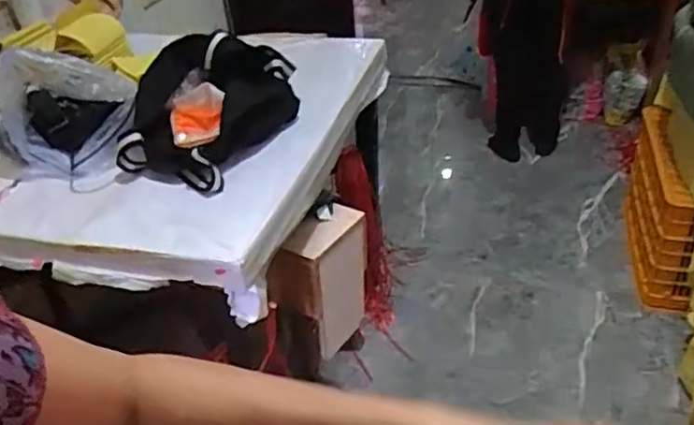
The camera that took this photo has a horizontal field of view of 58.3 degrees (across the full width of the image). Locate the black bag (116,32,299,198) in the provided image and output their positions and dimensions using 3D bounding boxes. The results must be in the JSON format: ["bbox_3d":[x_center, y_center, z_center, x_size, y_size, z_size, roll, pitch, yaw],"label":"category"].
[{"bbox_3d":[-0.294,-0.221,1.252,0.278,0.167,0.334,12,41,24],"label":"black bag"}]

